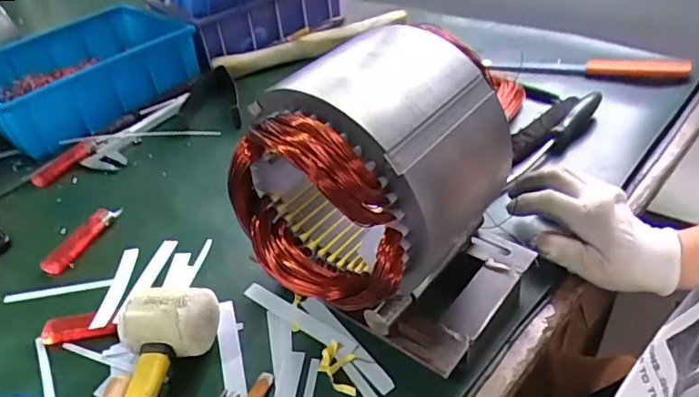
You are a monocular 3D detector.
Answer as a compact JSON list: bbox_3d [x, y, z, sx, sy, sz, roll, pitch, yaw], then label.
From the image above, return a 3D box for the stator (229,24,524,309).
[{"bbox_3d":[0.019,-0.030,0.355,0.183,0.125,0.129,-34,46,-30],"label":"stator"}]

